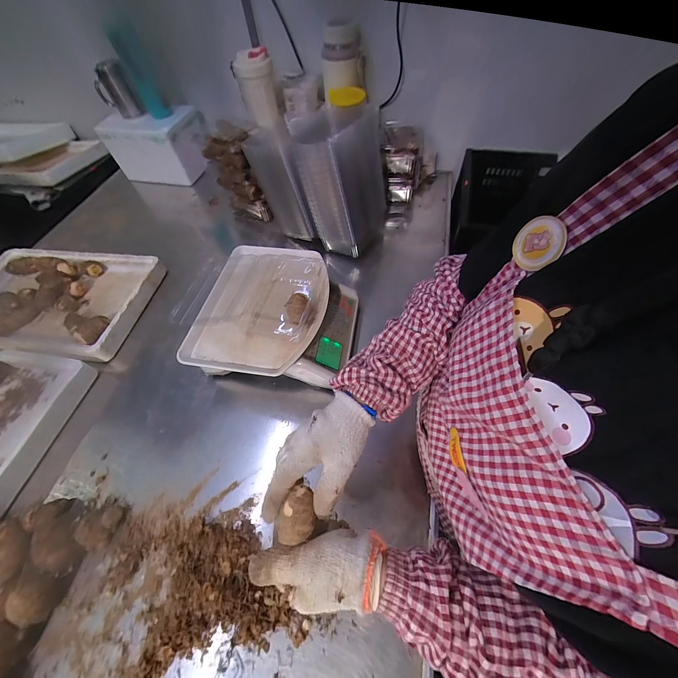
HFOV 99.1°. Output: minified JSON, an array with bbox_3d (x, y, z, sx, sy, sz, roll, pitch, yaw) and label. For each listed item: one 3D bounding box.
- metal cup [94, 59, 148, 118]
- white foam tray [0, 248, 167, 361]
[{"bbox_3d":[-0.777,-0.868,1.006,0.109,0.140,0.108,-32,60,-16],"label":"metal cup"},{"bbox_3d":[-0.727,-0.106,0.734,0.507,0.054,0.313,5,57,8],"label":"white foam tray"}]

